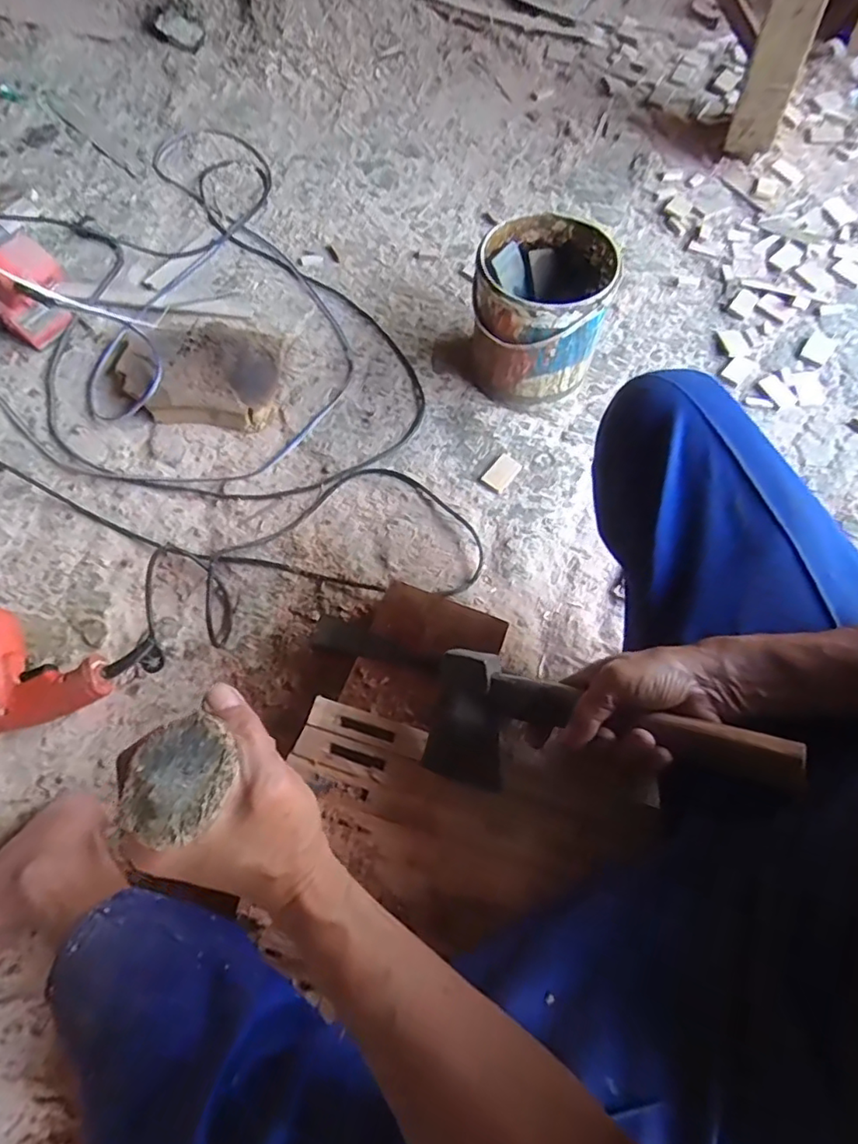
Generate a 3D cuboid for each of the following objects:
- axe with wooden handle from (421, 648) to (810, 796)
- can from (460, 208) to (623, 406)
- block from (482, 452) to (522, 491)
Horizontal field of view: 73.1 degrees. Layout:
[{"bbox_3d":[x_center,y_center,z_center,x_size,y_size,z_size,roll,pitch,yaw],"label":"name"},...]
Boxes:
[{"bbox_3d":[0.121,0.125,0.450,0.284,0.062,0.101,-1,62,35],"label":"axe with wooden handle"},{"bbox_3d":[0.148,-0.359,0.819,0.176,0.190,0.184,15,67,5],"label":"can"},{"bbox_3d":[0.104,-0.141,0.820,0.035,0.008,0.052,37,71,13],"label":"block"}]

